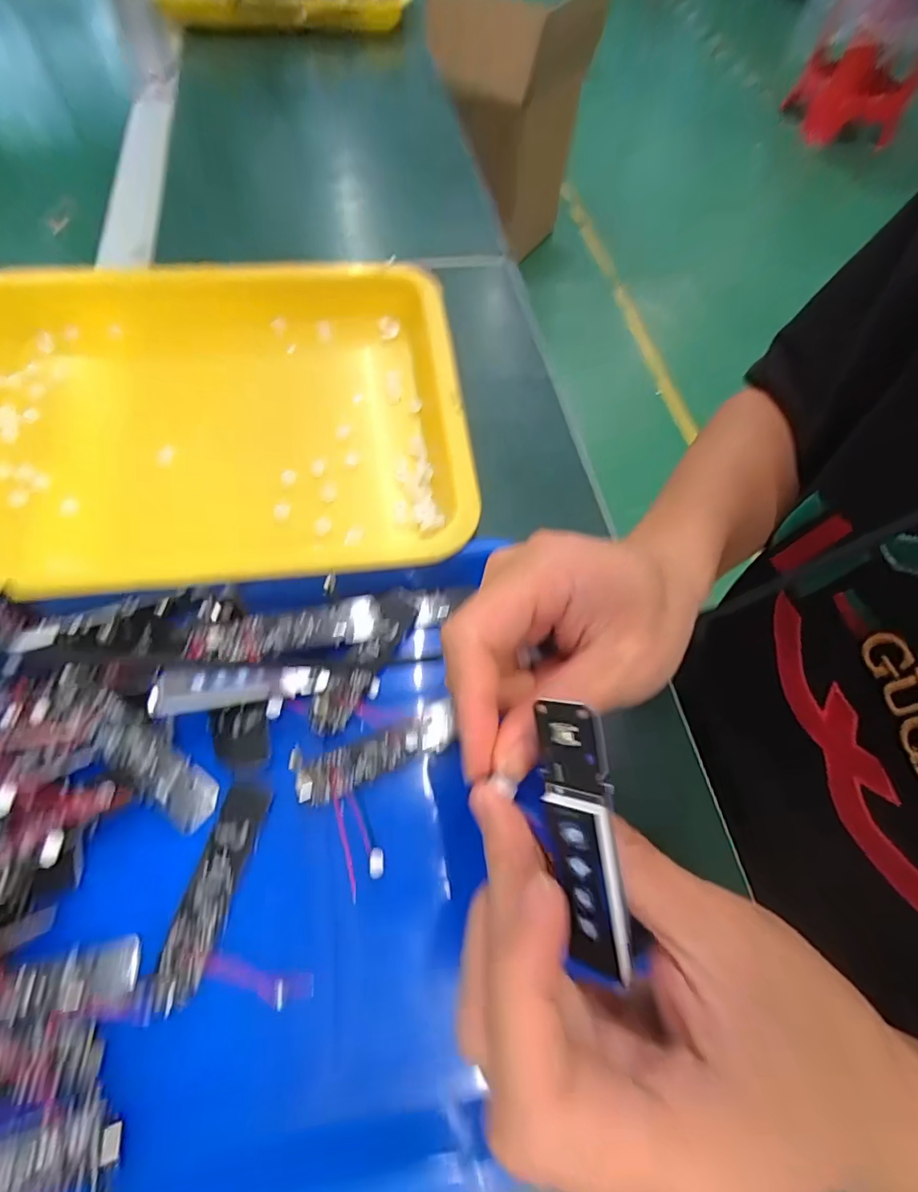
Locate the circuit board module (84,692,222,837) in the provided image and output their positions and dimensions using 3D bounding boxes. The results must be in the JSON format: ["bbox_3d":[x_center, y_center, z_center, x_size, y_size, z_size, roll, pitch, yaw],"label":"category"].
[{"bbox_3d":[-0.137,0.072,0.238,0.073,0.004,0.022,46,64,0],"label":"circuit board module"}]

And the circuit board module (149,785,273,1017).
[{"bbox_3d":[-0.101,0.120,0.220,0.018,0.007,0.080,12,61,4],"label":"circuit board module"}]

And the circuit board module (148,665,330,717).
[{"bbox_3d":[-0.100,0.041,0.248,0.074,0.009,0.024,-2,57,-21],"label":"circuit board module"}]

